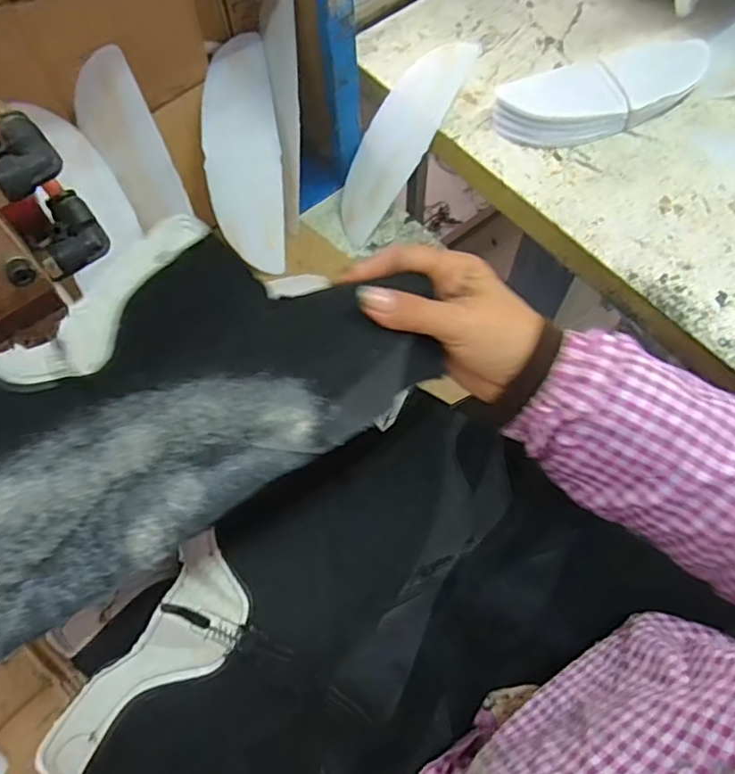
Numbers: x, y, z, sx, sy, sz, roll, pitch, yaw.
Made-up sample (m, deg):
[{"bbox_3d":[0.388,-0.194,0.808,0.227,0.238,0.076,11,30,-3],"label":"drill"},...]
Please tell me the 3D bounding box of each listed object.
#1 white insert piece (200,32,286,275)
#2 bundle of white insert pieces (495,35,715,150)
[{"bbox_3d":[-0.118,-0.219,0.559,0.074,0.007,0.208,-12,105,-17],"label":"white insert piece"},{"bbox_3d":[0.241,-0.291,0.572,0.231,0.032,0.085,-20,67,-7],"label":"bundle of white insert pieces"}]

